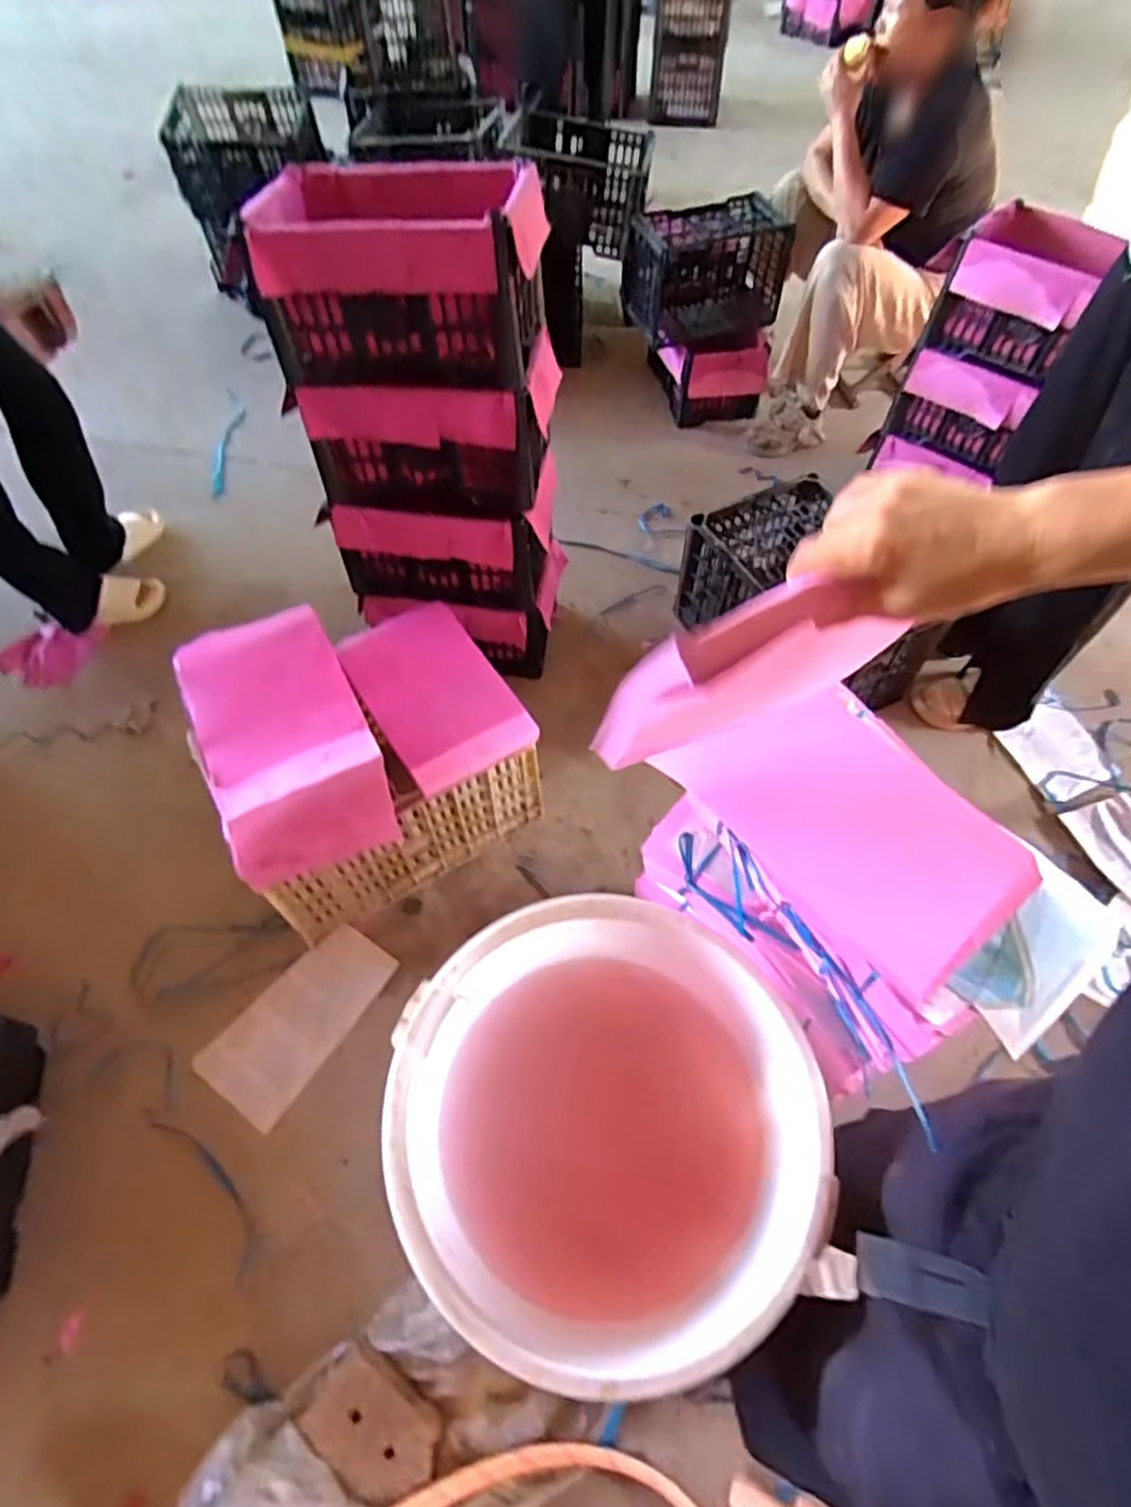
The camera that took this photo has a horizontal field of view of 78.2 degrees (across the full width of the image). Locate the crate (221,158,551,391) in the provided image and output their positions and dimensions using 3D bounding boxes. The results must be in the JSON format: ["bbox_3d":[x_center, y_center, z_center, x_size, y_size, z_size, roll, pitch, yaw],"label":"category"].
[{"bbox_3d":[-0.241,-0.743,1.075,0.398,0.219,0.303,11,59,6],"label":"crate"}]

